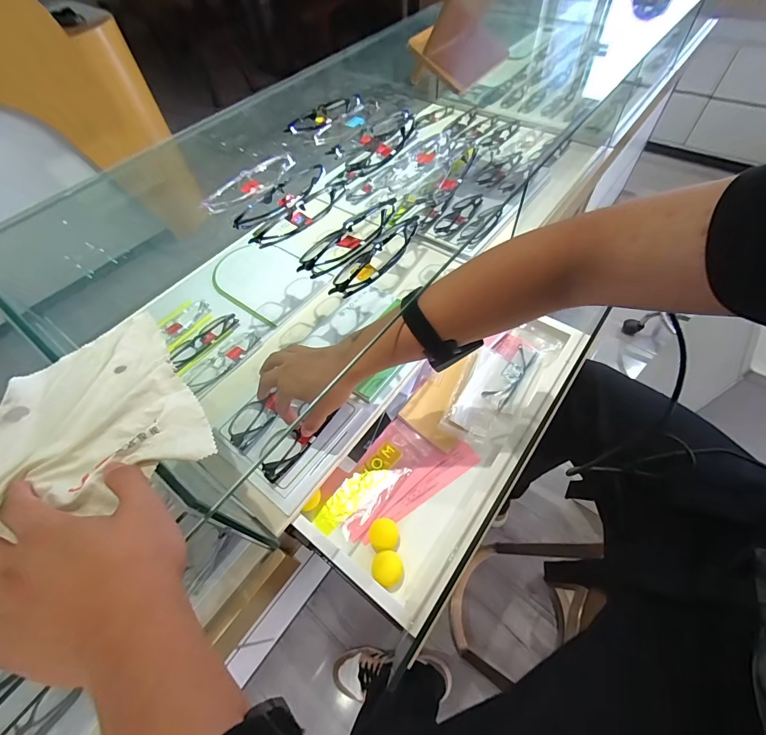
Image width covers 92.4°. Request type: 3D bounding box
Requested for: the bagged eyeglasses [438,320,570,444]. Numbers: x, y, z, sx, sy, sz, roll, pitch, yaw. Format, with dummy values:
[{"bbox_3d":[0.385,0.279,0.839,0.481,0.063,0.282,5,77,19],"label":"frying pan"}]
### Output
[{"bbox_3d":[0.200,0.014,0.620,0.111,0.030,0.265,31,63,22],"label":"bagged eyeglasses"}]

